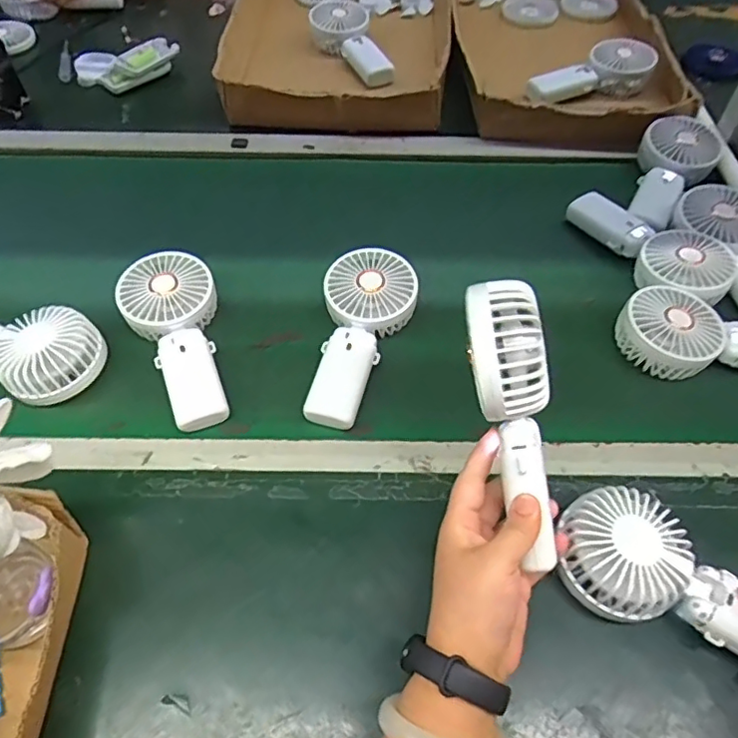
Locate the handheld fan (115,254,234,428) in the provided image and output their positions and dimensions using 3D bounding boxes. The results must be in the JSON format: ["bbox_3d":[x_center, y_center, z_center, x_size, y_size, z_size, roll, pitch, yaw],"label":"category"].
[{"bbox_3d":[-0.169,-0.031,0.529,0.087,0.037,0.182,-21,60,-15],"label":"handheld fan"}]

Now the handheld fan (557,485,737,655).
[{"bbox_3d":[0.210,0.143,0.393,0.159,0.038,0.085,33,61,15],"label":"handheld fan"}]

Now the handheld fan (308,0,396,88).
[{"bbox_3d":[-0.023,-0.477,0.848,0.087,0.046,0.149,-16,55,-13],"label":"handheld fan"}]

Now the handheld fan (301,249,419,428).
[{"bbox_3d":[-0.003,-0.032,0.534,0.088,0.038,0.182,5,57,2],"label":"handheld fan"}]

